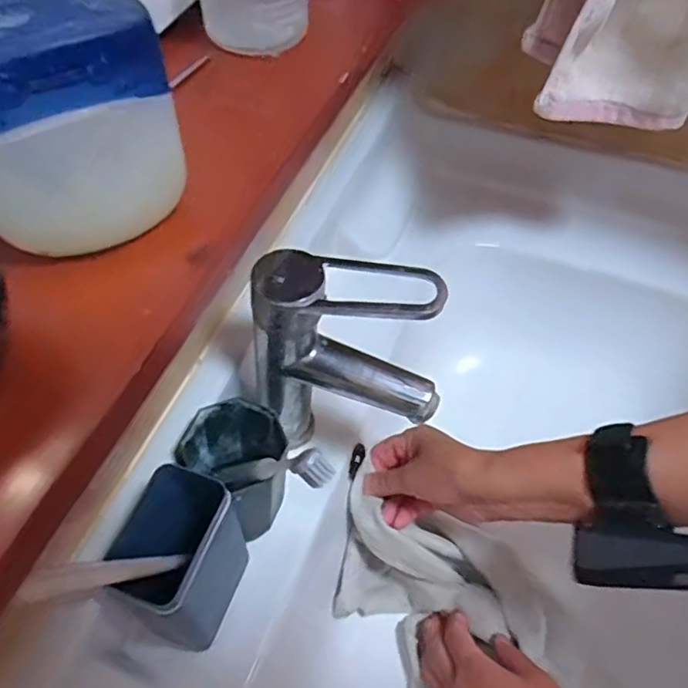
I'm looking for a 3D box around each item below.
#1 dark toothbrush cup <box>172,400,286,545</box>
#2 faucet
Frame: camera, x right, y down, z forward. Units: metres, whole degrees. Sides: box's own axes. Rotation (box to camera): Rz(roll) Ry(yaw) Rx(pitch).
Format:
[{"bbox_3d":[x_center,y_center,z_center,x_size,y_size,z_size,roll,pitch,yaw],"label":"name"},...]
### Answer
[{"bbox_3d":[-0.070,0.079,0.395,0.059,0.081,0.054,1,53,-1],"label":"dark toothbrush cup"},{"bbox_3d":[0.000,0.022,0.403,0.125,0.176,0.061,14,54,9],"label":"faucet"}]

